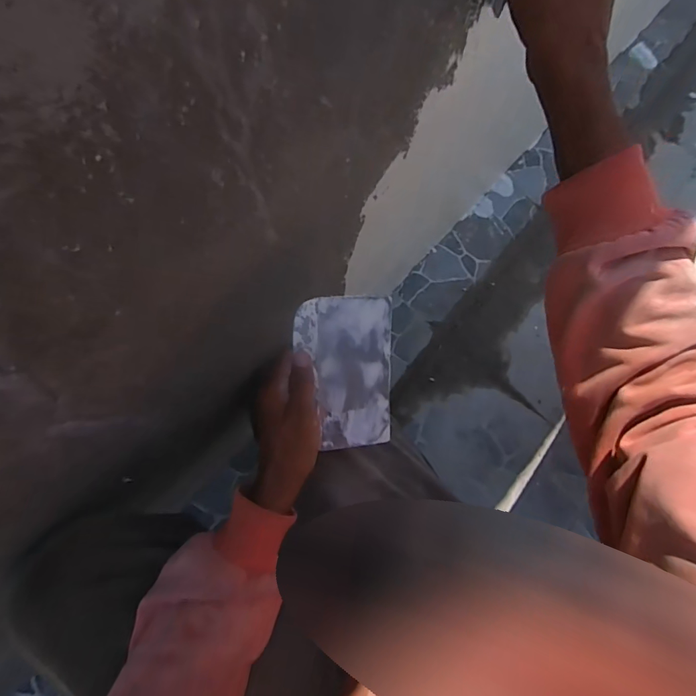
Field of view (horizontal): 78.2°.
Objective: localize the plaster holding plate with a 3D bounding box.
[{"bbox_3d":[-0.003,0.024,0.402,0.092,0.004,0.141,-1,98,-18],"label":"plaster holding plate"}]

